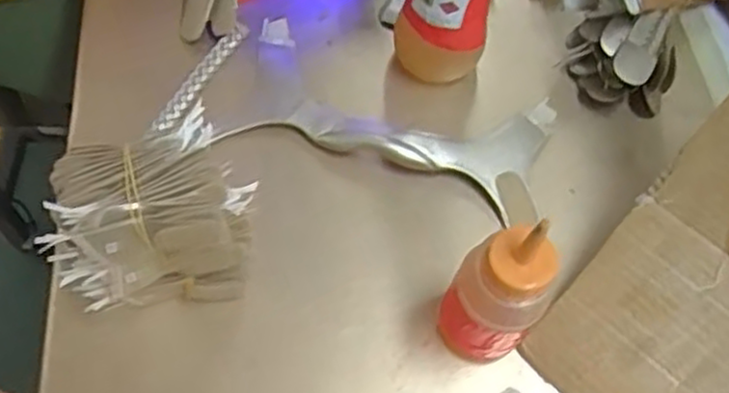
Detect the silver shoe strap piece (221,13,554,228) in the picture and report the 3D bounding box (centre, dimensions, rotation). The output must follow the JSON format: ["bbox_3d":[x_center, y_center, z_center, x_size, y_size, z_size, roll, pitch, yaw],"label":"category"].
[{"bbox_3d":[0.018,-0.057,0.524,0.223,0.018,0.107,17,63,6],"label":"silver shoe strap piece"}]

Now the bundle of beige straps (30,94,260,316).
[{"bbox_3d":[-0.123,0.019,0.430,0.112,0.112,0.071,-11,64,-8],"label":"bundle of beige straps"}]

